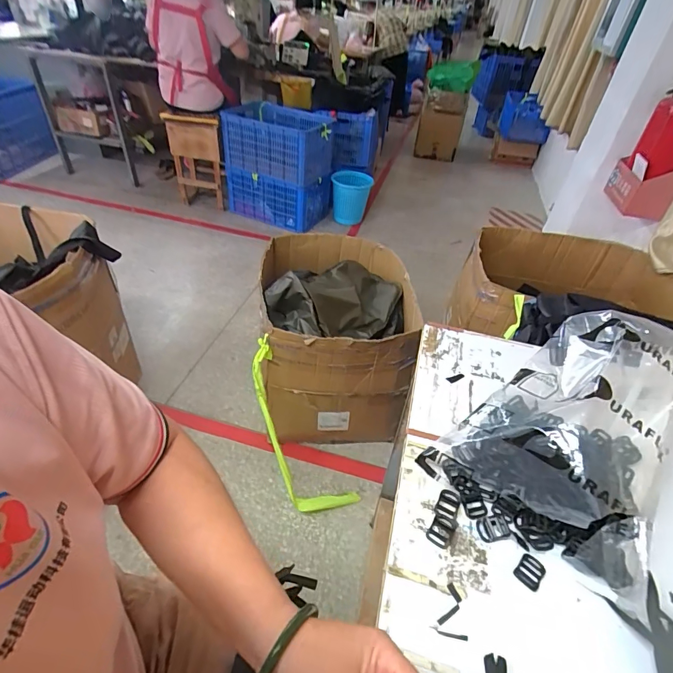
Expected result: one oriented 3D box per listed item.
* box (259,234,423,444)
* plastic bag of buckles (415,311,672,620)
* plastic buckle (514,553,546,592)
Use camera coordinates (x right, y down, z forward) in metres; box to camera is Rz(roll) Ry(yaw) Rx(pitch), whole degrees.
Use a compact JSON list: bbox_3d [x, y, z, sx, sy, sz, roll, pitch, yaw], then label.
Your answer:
[{"bbox_3d":[0.000,-0.011,1.446,0.493,0.544,0.603,0,41,-6],"label":"box"},{"bbox_3d":[0.291,0.102,0.503,0.256,0.180,0.308,26,45,25],"label":"plastic bag of buckles"},{"bbox_3d":[0.216,0.262,0.448,0.027,0.004,0.035,29,46,27],"label":"plastic buckle"}]

